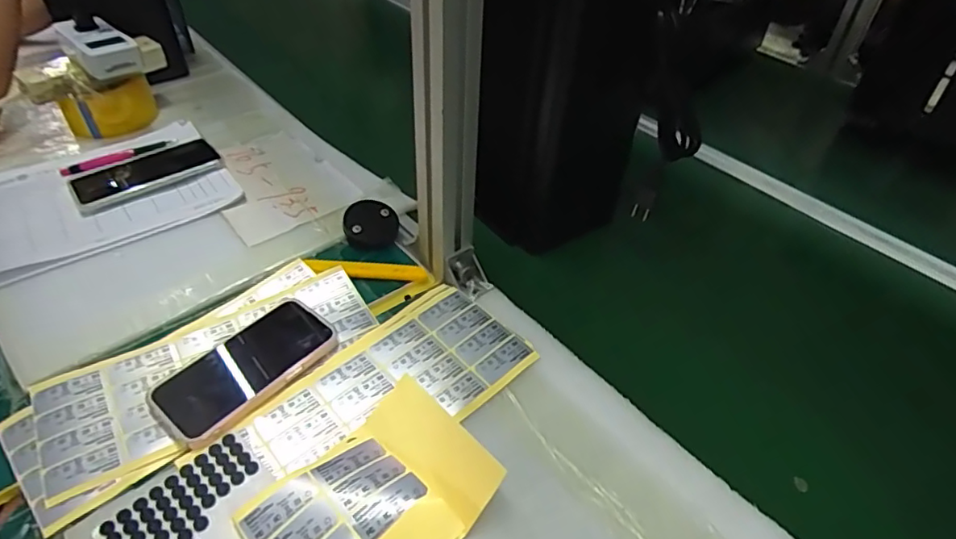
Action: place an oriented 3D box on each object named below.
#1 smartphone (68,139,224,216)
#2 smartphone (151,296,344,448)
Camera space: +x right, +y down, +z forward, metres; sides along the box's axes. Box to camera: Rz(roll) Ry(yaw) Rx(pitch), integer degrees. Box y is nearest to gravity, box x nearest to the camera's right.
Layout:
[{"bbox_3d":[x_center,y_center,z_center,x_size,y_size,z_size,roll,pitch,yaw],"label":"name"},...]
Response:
[{"bbox_3d":[-0.402,-0.119,0.693,0.162,0.008,0.082,-29,52,-28],"label":"smartphone"},{"bbox_3d":[-0.198,0.083,0.492,0.080,0.006,0.148,32,51,27],"label":"smartphone"}]

